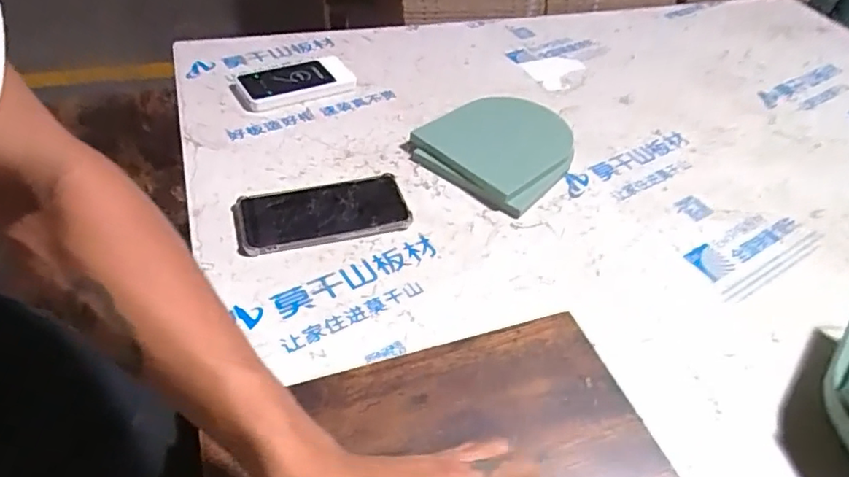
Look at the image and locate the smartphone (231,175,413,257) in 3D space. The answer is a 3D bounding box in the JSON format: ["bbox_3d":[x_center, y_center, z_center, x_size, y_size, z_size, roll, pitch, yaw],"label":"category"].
[{"bbox_3d":[-0.103,-0.025,0.577,0.168,0.016,0.075,-9,47,-14],"label":"smartphone"}]

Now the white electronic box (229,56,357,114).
[{"bbox_3d":[-0.171,-0.202,0.746,0.149,0.026,0.087,-21,51,-24],"label":"white electronic box"}]

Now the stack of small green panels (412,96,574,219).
[{"bbox_3d":[0.087,-0.114,0.680,0.169,0.032,0.178,31,51,23],"label":"stack of small green panels"}]

